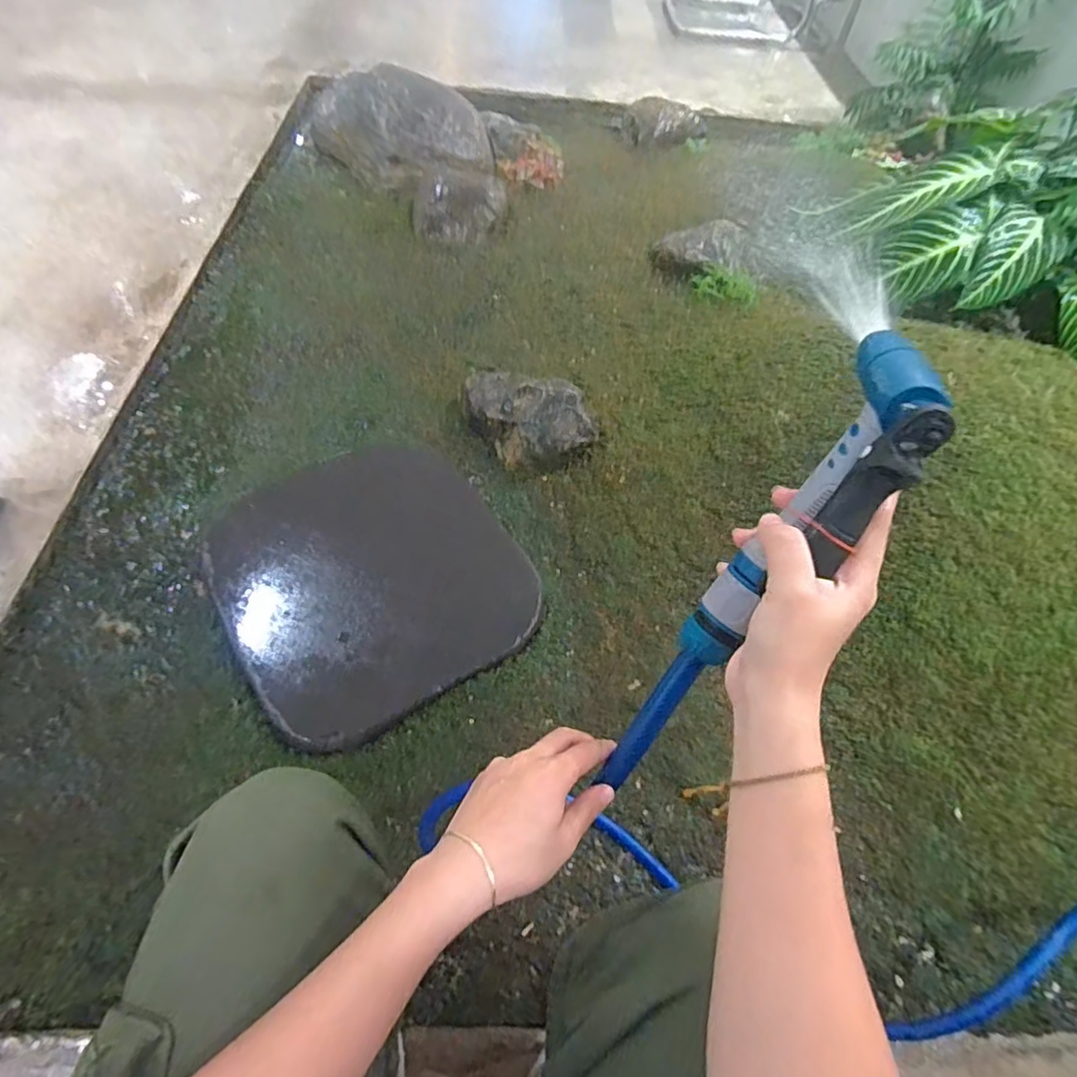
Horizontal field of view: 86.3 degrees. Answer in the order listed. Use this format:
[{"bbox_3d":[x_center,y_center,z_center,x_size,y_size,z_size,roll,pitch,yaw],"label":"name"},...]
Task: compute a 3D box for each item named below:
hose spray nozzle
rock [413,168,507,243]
[{"bbox_3d":[0.146,-0.015,0.318,0.060,0.204,0.075,40,20,20],"label":"hose spray nozzle"},{"bbox_3d":[-0.201,-0.847,1.438,0.233,0.094,0.238,-4,58,-3],"label":"rock"}]

